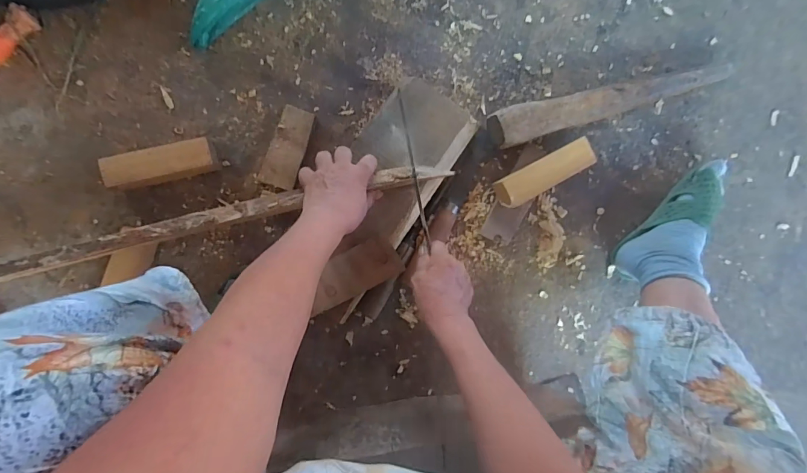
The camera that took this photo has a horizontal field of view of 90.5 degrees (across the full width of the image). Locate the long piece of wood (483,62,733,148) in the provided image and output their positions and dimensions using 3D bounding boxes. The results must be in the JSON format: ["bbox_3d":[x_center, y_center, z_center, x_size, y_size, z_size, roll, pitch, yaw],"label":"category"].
[{"bbox_3d":[0.329,-0.210,0.616,0.420,0.056,0.050,-17,92,-9],"label":"long piece of wood"}]

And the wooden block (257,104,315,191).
[{"bbox_3d":[-0.161,-0.123,0.562,0.047,0.015,0.112,19,86,-8],"label":"wooden block"}]

